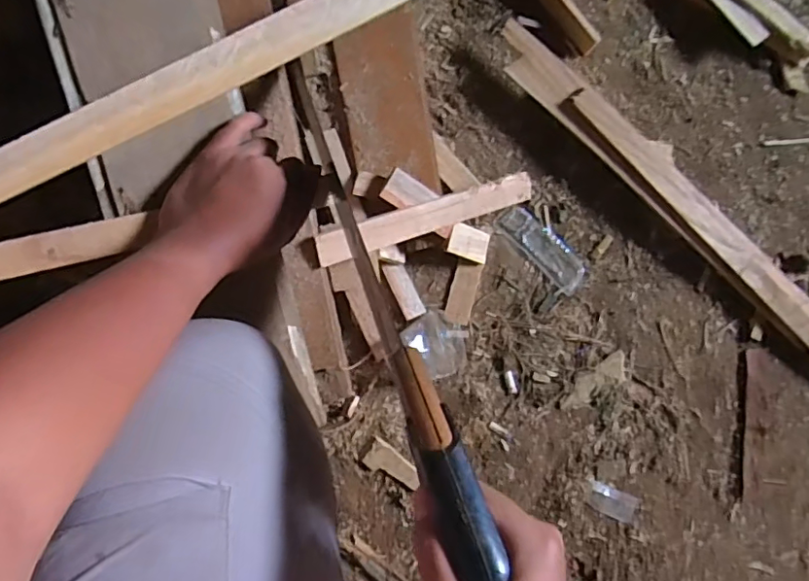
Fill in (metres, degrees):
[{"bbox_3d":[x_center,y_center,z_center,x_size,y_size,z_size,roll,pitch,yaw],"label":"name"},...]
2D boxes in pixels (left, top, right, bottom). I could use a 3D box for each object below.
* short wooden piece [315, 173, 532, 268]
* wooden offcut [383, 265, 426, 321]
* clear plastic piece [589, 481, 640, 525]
[{"bbox_3d":[0.028,-0.084,0.619,0.264,0.026,0.032,-20,86,-14],"label":"short wooden piece"},{"bbox_3d":[0.000,-0.001,0.669,0.026,0.014,0.072,-24,91,-6],"label":"wooden offcut"},{"bbox_3d":[0.257,0.262,0.674,0.065,0.005,0.033,23,86,-5],"label":"clear plastic piece"}]

